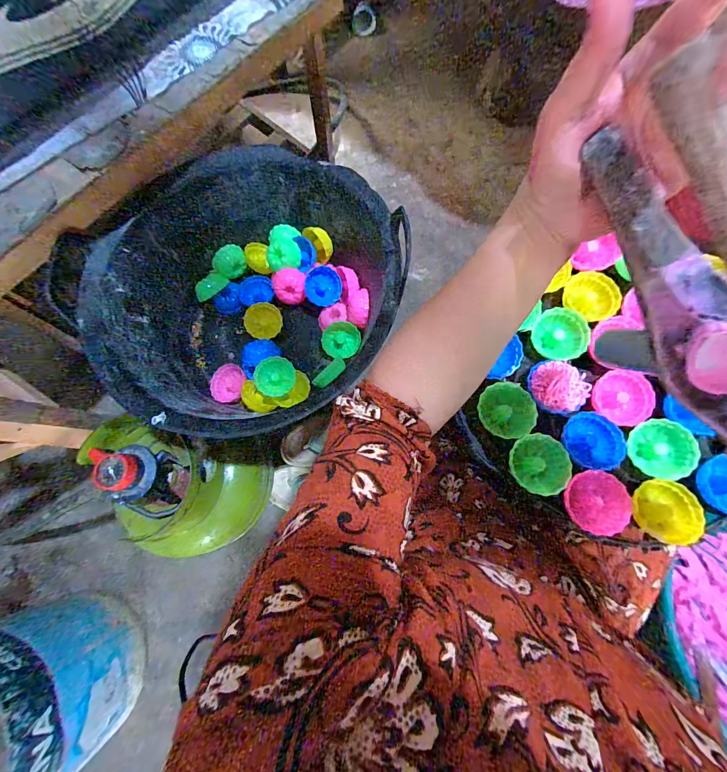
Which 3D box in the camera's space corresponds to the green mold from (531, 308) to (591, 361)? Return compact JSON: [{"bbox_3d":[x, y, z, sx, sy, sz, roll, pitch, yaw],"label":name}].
[{"bbox_3d":[0.231,-0.060,0.416,0.053,0.032,0.063,-42,79,-8],"label":"green mold"}]

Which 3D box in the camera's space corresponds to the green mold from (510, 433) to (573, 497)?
[{"bbox_3d":[0.183,0.082,0.369,0.057,0.018,0.059,0,76,1],"label":"green mold"}]

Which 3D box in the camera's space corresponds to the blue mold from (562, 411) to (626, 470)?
[{"bbox_3d":[0.245,0.059,0.381,0.064,0.020,0.058,5,76,3],"label":"blue mold"}]

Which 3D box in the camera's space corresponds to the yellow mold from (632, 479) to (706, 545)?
[{"bbox_3d":[0.304,0.126,0.358,0.057,0.026,0.058,16,77,5],"label":"yellow mold"}]

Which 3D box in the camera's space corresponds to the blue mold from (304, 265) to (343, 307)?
[{"bbox_3d":[-0.069,-0.166,0.587,0.061,0.026,0.061,-9,107,-17],"label":"blue mold"}]

